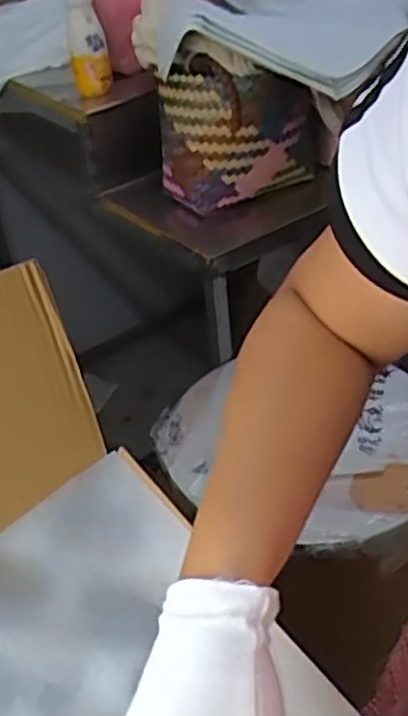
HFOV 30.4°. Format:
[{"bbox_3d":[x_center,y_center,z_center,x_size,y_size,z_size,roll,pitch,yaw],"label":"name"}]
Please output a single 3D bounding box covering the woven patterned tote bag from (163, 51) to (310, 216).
[{"bbox_3d":[0.048,-0.334,1.124,0.230,0.191,0.100,-2,37,4],"label":"woven patterned tote bag"}]

